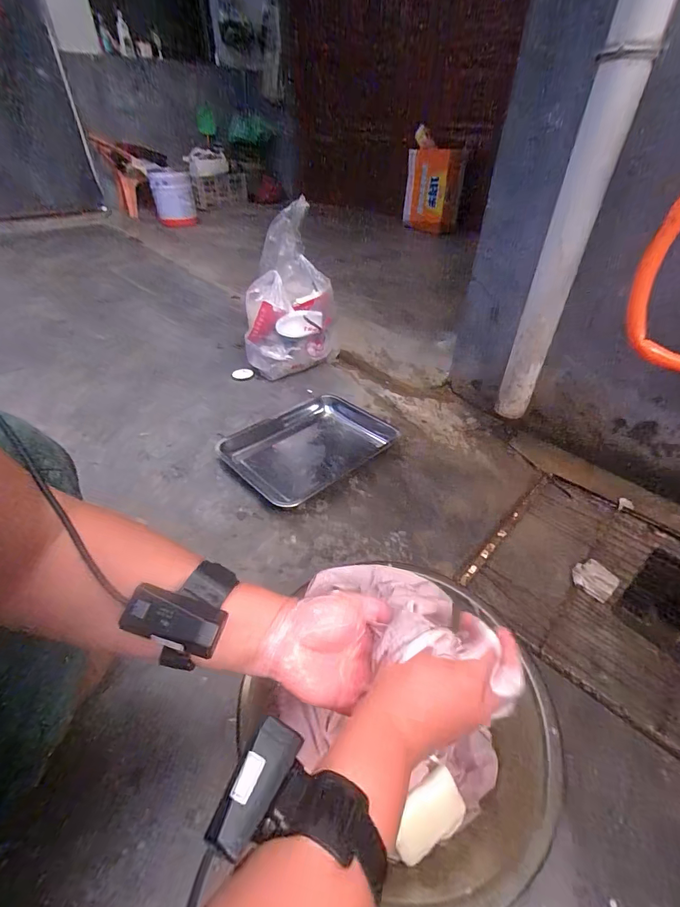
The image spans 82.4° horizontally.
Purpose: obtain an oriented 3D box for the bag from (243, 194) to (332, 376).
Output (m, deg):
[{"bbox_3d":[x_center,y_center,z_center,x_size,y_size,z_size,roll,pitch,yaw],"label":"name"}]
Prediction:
[{"bbox_3d":[-0.147,-0.439,1.118,0.259,0.446,0.166,-4,40,-5],"label":"bag"}]

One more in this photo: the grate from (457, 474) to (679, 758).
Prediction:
[{"bbox_3d":[0.499,0.244,0.661,0.457,0.016,0.404,33,50,32],"label":"grate"}]

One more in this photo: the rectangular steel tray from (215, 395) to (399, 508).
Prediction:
[{"bbox_3d":[-0.087,-0.031,0.956,0.296,0.043,0.372,33,49,32],"label":"rectangular steel tray"}]

